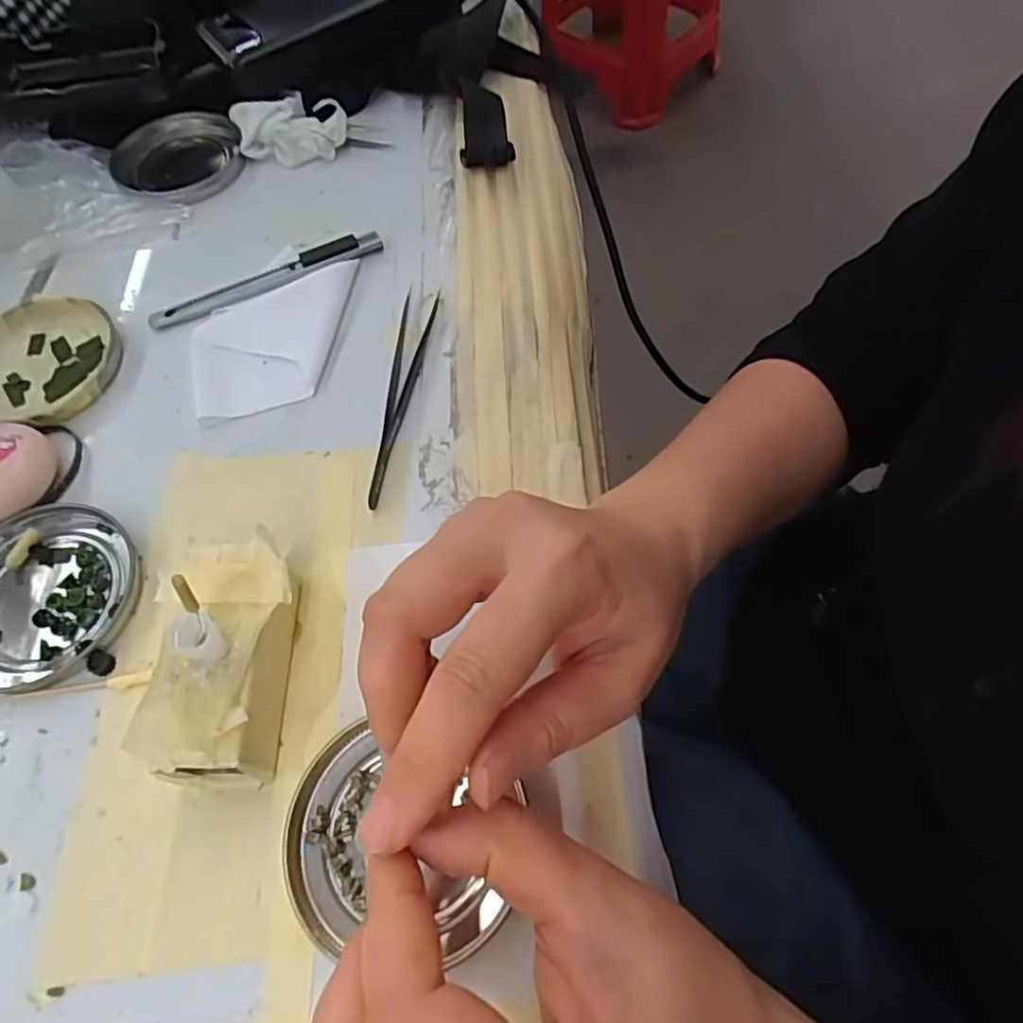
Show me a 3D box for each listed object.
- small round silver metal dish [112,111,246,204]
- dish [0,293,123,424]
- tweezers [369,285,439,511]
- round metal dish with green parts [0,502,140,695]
[{"bbox_3d":[-0.202,-0.213,0.395,0.074,0.008,0.074,-1,62,2],"label":"small round silver metal dish"},{"bbox_3d":[-0.236,-0.077,0.327,0.082,0.010,0.074,16,64,11],"label":"dish"},{"bbox_3d":[-0.055,-0.058,0.310,0.015,0.006,0.124,7,63,6],"label":"tweezers"},{"bbox_3d":[-0.195,0.034,0.268,0.076,0.009,0.075,-26,62,-10],"label":"round metal dish with green parts"}]

